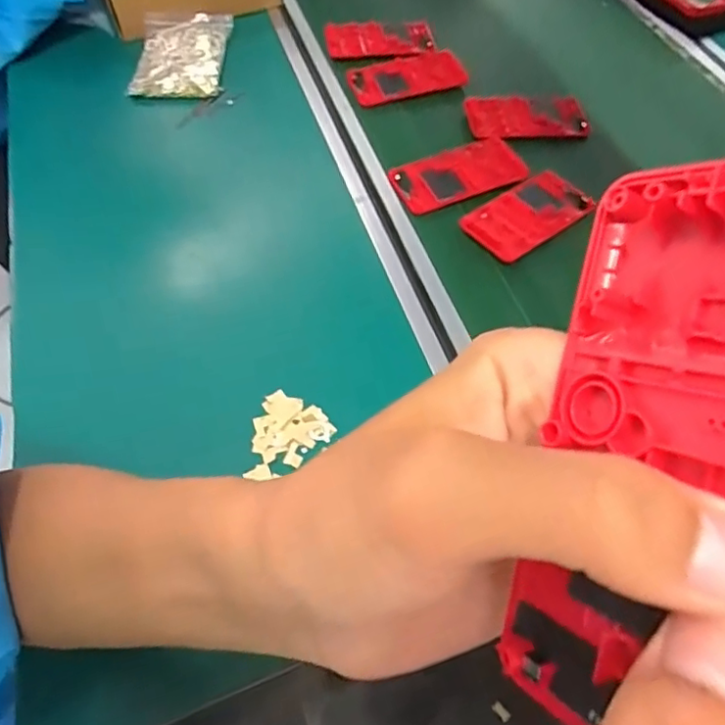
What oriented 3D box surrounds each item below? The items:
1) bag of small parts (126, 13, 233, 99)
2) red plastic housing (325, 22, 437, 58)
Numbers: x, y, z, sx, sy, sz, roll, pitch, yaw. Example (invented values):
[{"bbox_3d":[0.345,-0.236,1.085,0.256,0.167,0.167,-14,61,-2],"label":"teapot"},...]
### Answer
[{"bbox_3d":[-0.203,-0.348,0.665,0.099,0.029,0.146,-2,55,-3],"label":"bag of small parts"},{"bbox_3d":[0.019,-0.370,0.692,0.121,0.019,0.054,-1,55,-2],"label":"red plastic housing"}]

